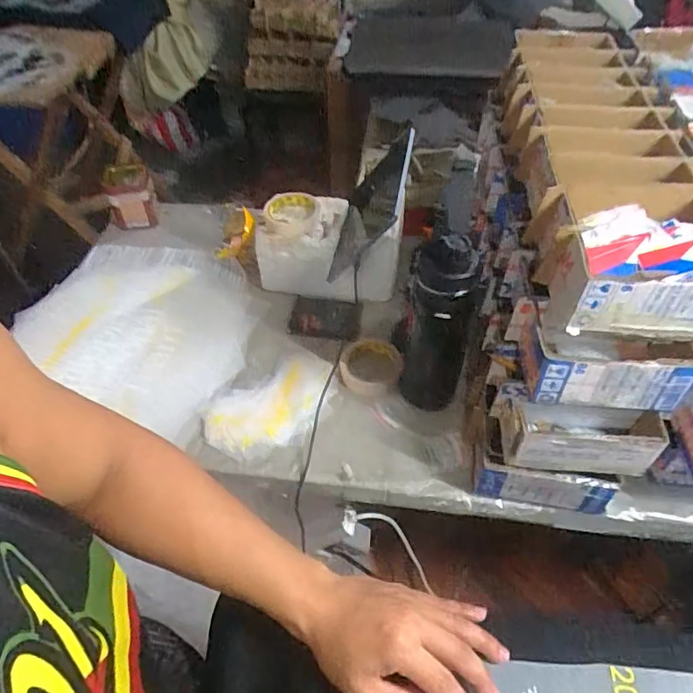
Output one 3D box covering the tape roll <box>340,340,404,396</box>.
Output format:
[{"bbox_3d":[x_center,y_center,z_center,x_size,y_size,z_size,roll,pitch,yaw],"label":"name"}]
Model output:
[{"bbox_3d":[0.038,0.029,0.802,0.094,0.028,0.098,0,49,0],"label":"tape roll"}]

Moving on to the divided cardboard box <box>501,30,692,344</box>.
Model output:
[{"bbox_3d":[0.322,-0.262,0.688,0.196,0.073,0.620,4,49,4],"label":"divided cardboard box"}]

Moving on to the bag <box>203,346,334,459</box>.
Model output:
[{"bbox_3d":[-0.099,0.081,0.763,0.132,0.023,0.203,36,58,28],"label":"bag"}]

